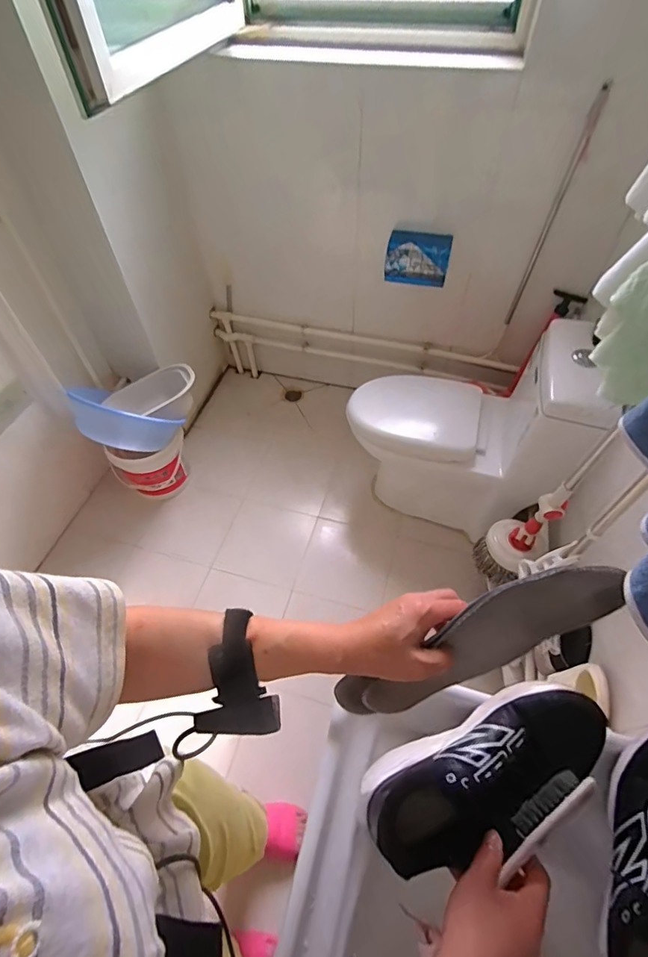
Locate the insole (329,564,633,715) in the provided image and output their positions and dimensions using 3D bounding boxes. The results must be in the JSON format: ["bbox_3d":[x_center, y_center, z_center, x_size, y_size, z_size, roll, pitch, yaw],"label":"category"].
[{"bbox_3d":[0.135,0.155,0.405,0.270,0.092,0.022,-36,29,15],"label":"insole"}]

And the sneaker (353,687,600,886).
[{"bbox_3d":[0.168,0.297,0.446,0.258,0.080,0.104,-24,56,-8],"label":"sneaker"}]

